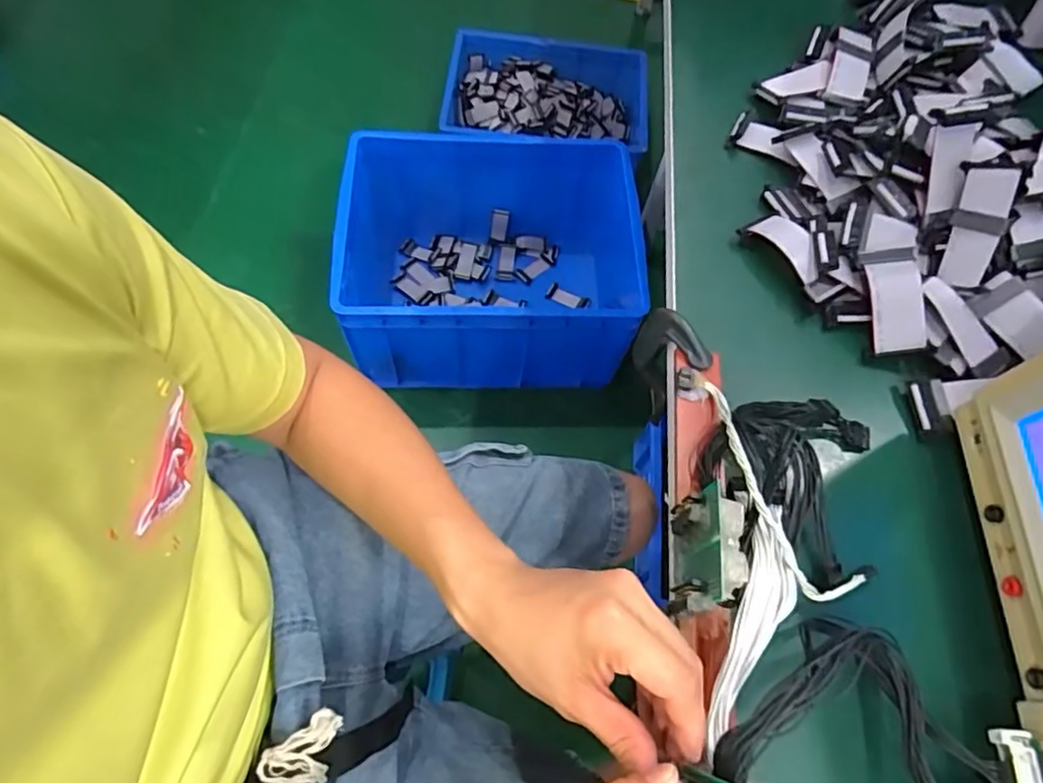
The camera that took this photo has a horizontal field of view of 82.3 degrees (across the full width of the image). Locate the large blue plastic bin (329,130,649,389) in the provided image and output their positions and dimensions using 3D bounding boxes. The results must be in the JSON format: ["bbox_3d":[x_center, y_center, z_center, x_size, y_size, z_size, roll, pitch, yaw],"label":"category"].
[{"bbox_3d":[-0.053,-0.254,1.193,0.581,0.283,0.425,0,64,-3],"label":"large blue plastic bin"}]

